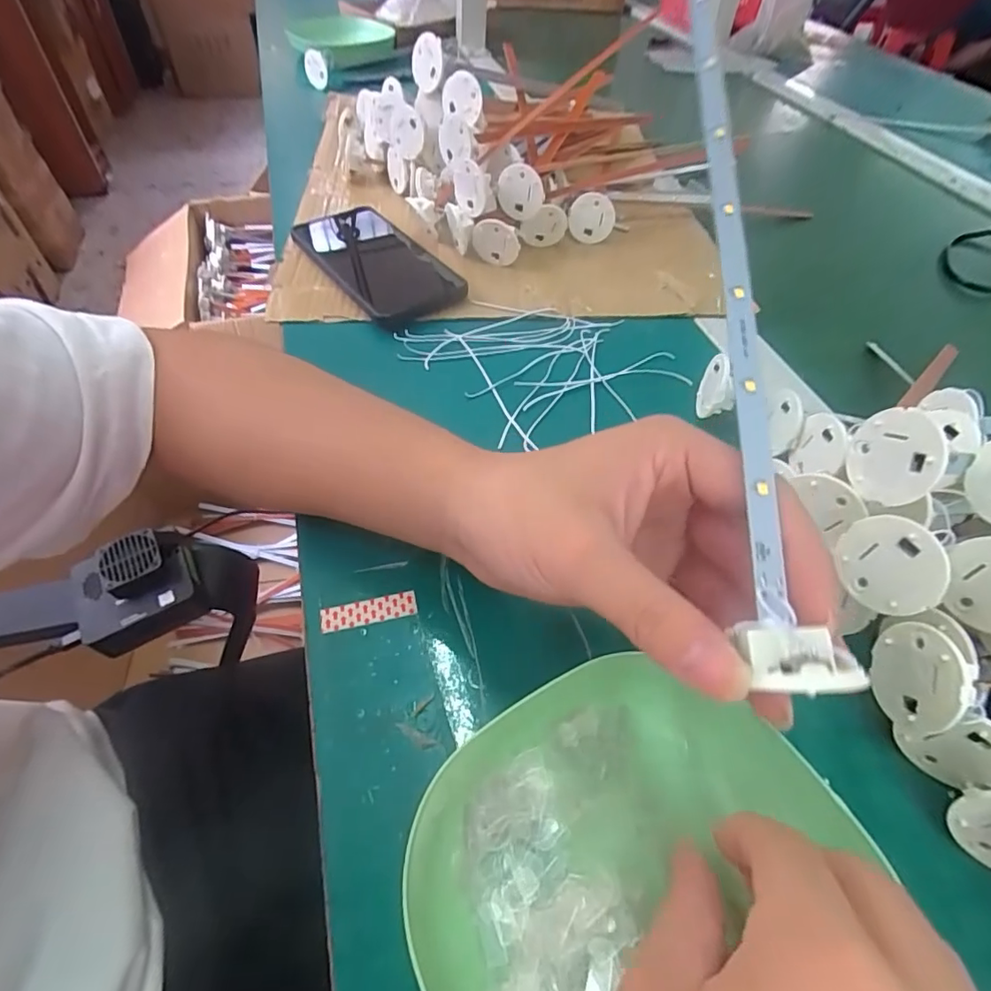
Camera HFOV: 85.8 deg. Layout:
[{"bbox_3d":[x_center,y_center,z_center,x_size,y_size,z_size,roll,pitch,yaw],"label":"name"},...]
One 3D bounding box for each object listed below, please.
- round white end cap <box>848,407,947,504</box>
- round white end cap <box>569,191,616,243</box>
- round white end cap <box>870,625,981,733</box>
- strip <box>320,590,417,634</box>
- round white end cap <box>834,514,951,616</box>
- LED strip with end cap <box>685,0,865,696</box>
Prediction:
[{"bbox_3d":[0.161,-0.016,0.217,0.004,0.038,0.037,5,6,-19],"label":"round white end cap"},{"bbox_3d":[0.083,-0.239,0.455,0.038,0.036,0.012,2,51,-3],"label":"round white end cap"},{"bbox_3d":[0.157,0.068,0.199,0.005,0.038,0.037,9,59,-9],"label":"round white end cap"},{"bbox_3d":[-0.060,0.055,0.252,0.044,0.004,0.011,-11,67,-9],"label":"strip"},{"bbox_3d":[0.156,0.028,0.212,0.006,0.037,0.038,-6,88,-31],"label":"round white end cap"},{"bbox_3d":[0.081,-0.089,0.182,0.023,0.018,0.292,2,72,-3],"label":"LED strip with end cap"}]

